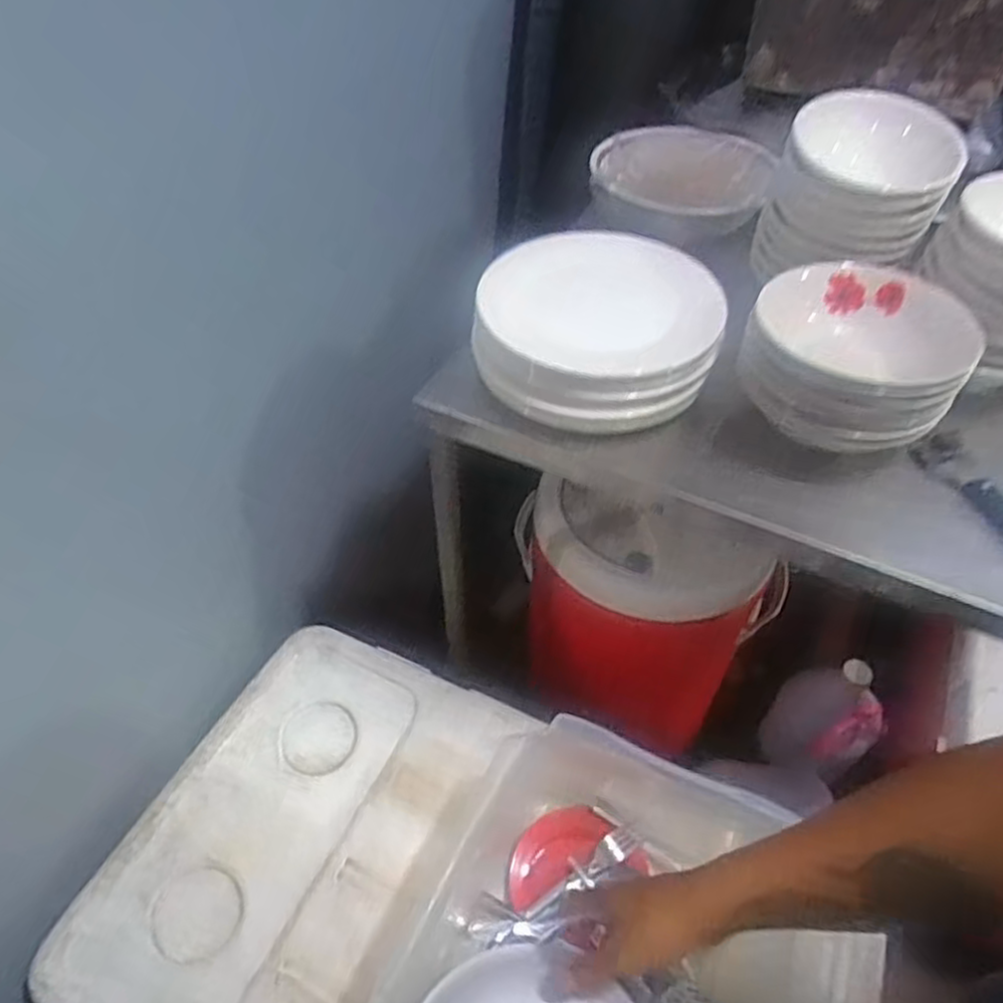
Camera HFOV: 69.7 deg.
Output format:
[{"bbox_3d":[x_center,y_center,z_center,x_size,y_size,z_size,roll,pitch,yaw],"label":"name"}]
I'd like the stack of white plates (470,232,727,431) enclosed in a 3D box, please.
[{"bbox_3d":[0.082,-0.149,0.599,0.200,0.069,0.183,10,50,8],"label":"stack of white plates"}]

